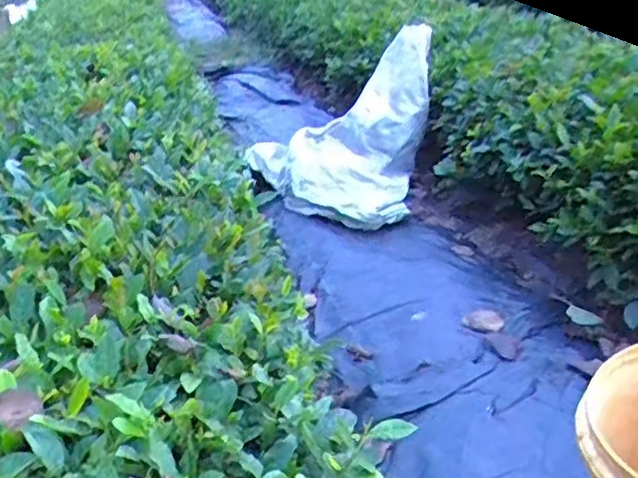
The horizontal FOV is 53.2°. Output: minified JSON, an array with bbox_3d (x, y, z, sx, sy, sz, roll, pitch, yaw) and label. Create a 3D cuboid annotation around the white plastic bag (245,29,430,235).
[{"bbox_3d":[0.050,-0.336,1.805,0.488,0.338,0.613,3,28,16],"label":"white plastic bag"}]

